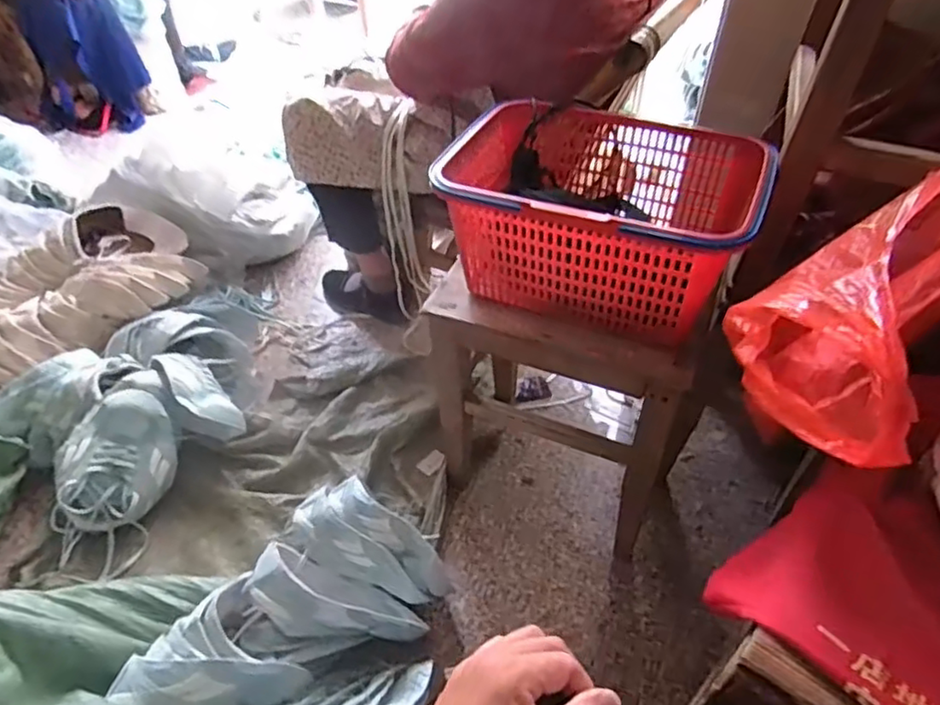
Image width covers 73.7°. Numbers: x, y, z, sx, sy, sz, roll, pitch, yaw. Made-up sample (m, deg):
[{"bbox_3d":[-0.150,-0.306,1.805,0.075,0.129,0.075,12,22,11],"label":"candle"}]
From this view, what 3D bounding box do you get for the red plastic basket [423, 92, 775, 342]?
[{"bbox_3d":[0.153,-0.163,0.752,0.333,0.159,0.269,20,48,19],"label":"red plastic basket"}]

